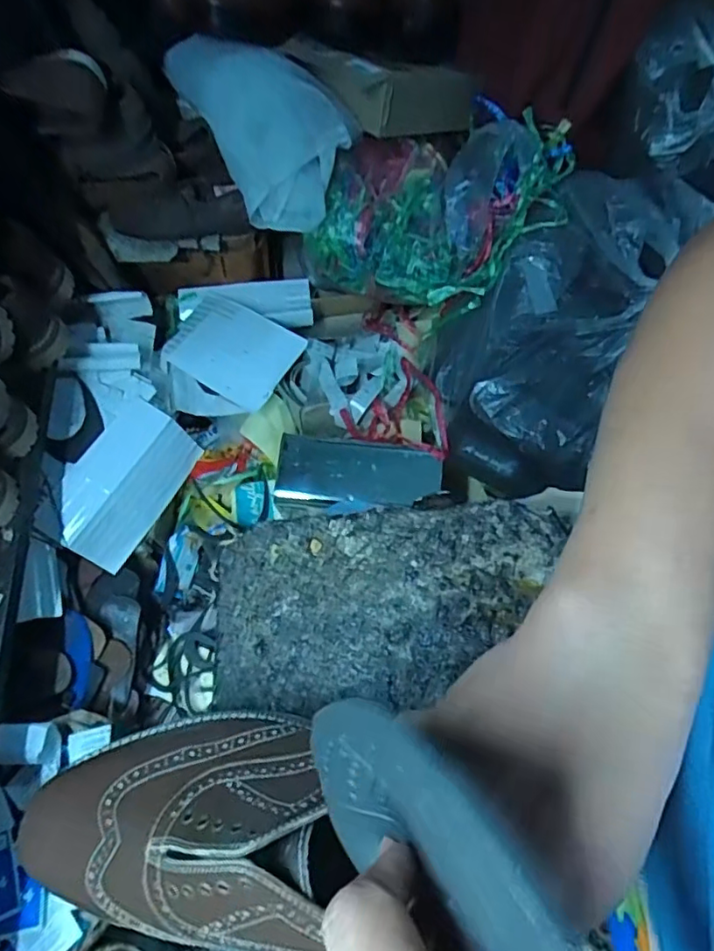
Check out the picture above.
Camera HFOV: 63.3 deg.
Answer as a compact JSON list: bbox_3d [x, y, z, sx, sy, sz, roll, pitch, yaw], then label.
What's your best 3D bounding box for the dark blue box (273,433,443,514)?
[{"bbox_3d":[0.001,0.003,0.793,0.221,0.034,0.098,6,66,5],"label":"dark blue box"}]

